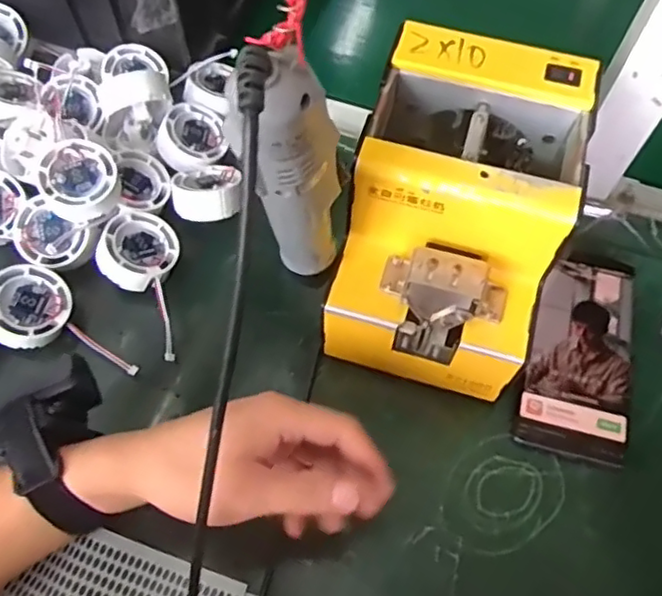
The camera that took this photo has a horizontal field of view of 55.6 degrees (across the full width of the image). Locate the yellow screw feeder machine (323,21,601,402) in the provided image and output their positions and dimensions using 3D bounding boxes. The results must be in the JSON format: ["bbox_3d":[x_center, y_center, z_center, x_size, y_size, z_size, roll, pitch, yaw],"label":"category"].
[{"bbox_3d":[0.078,-0.049,0.408,0.119,0.143,0.172,15,63,7],"label":"yellow screw feeder machine"}]

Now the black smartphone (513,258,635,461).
[{"bbox_3d":[0.177,0.038,0.447,0.072,0.011,0.150,16,63,7],"label":"black smartphone"}]

